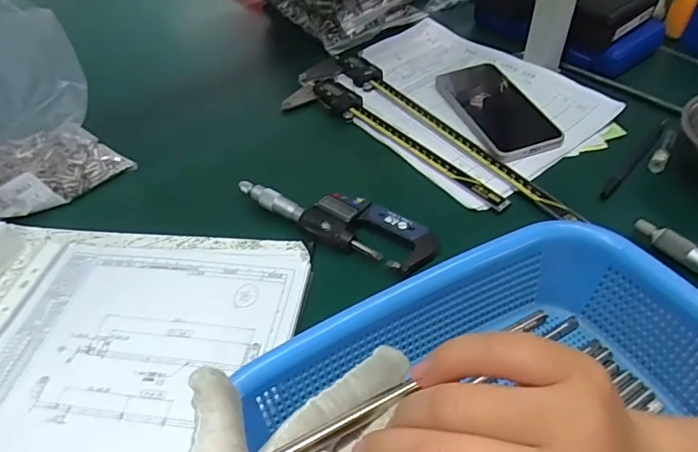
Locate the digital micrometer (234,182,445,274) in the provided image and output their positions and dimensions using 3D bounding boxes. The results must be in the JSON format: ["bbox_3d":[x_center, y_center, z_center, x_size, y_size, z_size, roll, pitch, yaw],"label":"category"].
[{"bbox_3d":[-0.012,-0.009,0.443,0.181,0.018,0.053,23,53,22],"label":"digital micrometer"}]

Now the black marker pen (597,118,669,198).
[{"bbox_3d":[0.275,-0.066,0.481,0.009,0.010,0.132,35,58,29],"label":"black marker pen"}]

